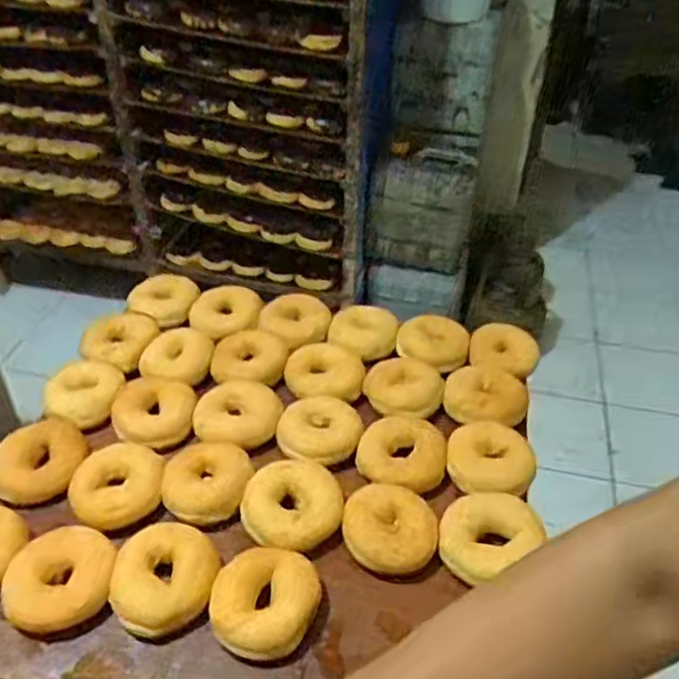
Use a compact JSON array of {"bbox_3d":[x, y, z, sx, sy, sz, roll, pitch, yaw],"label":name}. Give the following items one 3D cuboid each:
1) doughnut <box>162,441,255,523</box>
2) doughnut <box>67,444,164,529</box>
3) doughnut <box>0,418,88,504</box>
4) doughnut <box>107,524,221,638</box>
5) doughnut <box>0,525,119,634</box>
[{"bbox_3d":[-0.139,0.140,0.707,0.091,0.029,0.101,-6,39,-10],"label":"doughnut"},{"bbox_3d":[-0.229,0.148,0.704,0.087,0.032,0.086,1,38,-1],"label":"doughnut"},{"bbox_3d":[-0.320,0.127,0.729,0.078,0.035,0.096,11,39,11],"label":"doughnut"},{"bbox_3d":[-0.158,0.213,0.618,0.084,0.031,0.099,6,38,5],"label":"doughnut"},{"bbox_3d":[-0.255,0.215,0.620,0.090,0.037,0.092,1,38,-1],"label":"doughnut"}]

